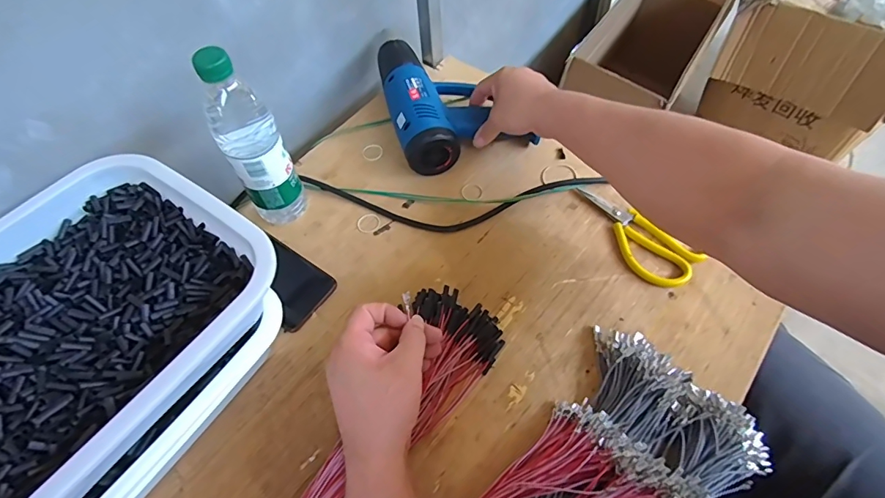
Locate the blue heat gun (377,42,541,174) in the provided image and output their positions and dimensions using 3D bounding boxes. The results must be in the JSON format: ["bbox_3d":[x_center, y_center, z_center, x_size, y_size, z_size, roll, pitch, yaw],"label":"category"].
[{"bbox_3d":[0.002,-0.213,0.647,0.168,0.073,0.211,-20,57,-9],"label":"blue heat gun"}]

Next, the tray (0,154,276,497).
[{"bbox_3d":[-0.319,0.079,0.388,0.258,0.084,0.326,28,63,21],"label":"tray"}]

